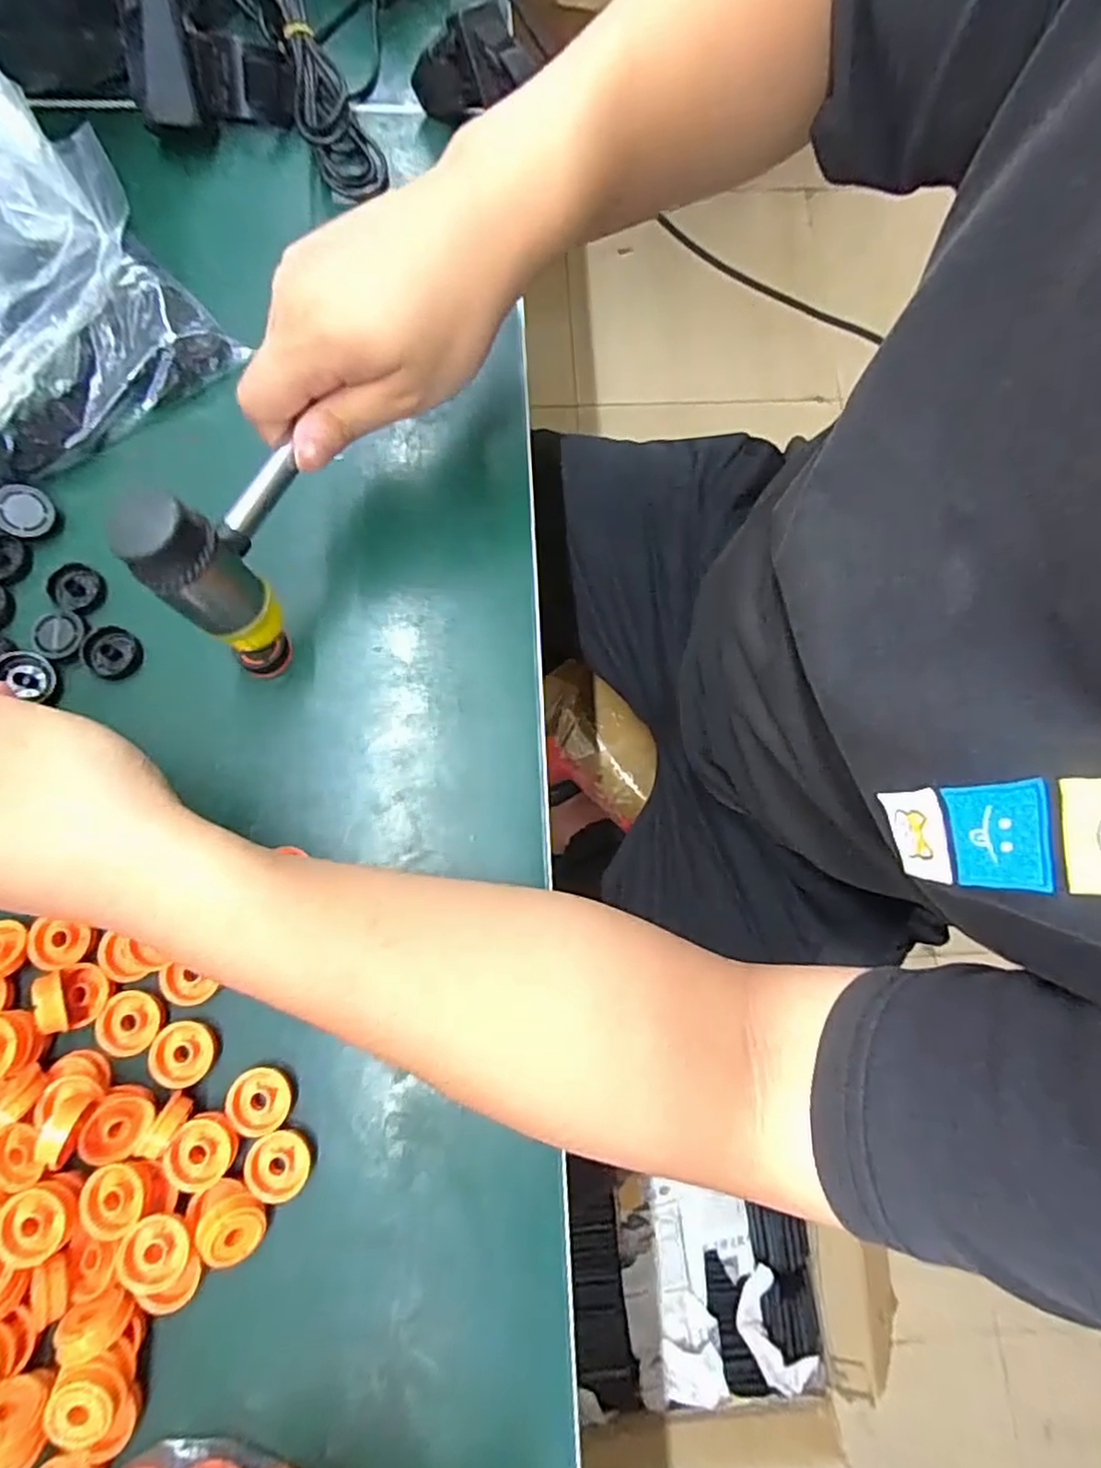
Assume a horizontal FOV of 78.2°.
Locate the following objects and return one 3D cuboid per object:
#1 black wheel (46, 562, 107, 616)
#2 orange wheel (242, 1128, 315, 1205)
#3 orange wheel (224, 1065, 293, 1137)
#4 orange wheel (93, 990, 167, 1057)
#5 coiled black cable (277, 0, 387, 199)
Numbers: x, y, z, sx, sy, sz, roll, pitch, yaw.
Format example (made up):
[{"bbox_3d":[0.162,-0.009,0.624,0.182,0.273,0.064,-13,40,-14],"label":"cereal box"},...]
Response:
[{"bbox_3d":[-0.238,-0.073,0.340,0.023,0.011,0.024,0,77,-2],"label":"black wheel"},{"bbox_3d":[-0.113,0.179,0.281,0.025,0.008,0.024,0,77,-2],"label":"orange wheel"},{"bbox_3d":[-0.124,0.156,0.289,0.025,0.007,0.025,8,62,-15],"label":"orange wheel"},{"bbox_3d":[-0.179,0.123,0.290,0.026,0.007,0.025,0,77,-2],"label":"orange wheel"},{"bbox_3d":[-0.142,-0.404,0.405,0.039,0.030,0.161,-19,90,-6],"label":"coiled black cable"}]

